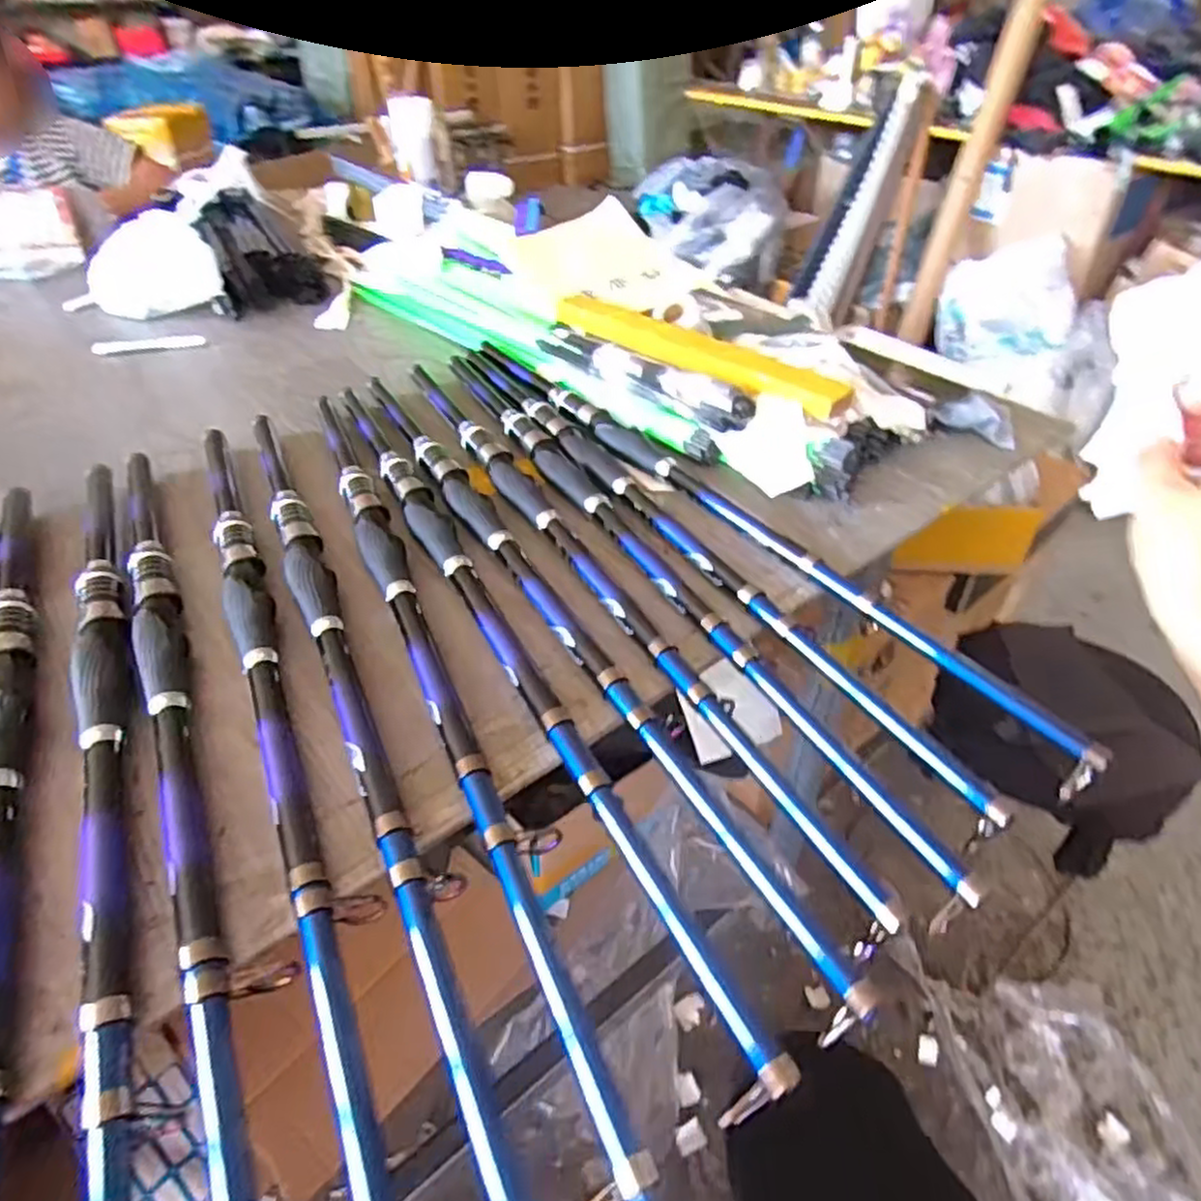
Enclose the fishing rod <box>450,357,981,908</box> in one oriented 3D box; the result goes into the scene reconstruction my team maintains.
[{"bbox_3d":[0.008,-0.066,0.610,0.036,0.036,0.655,-22,43,-22],"label":"fishing rod"}]

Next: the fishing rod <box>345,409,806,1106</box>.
[{"bbox_3d":[-0.089,-0.002,0.540,0.033,0.037,0.673,-20,45,-22],"label":"fishing rod"}]

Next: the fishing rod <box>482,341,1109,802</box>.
[{"bbox_3d":[0.077,-0.093,0.641,0.049,0.041,0.715,-26,45,-26],"label":"fishing rod"}]

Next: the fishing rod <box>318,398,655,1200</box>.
[{"bbox_3d":[-0.130,0.018,0.517,0.030,0.035,0.669,-17,44,-19],"label":"fishing rod"}]

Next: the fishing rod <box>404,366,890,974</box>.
[{"bbox_3d":[-0.027,-0.045,0.587,0.034,0.035,0.671,-21,43,-22],"label":"fishing rod"}]

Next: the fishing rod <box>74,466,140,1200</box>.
[{"bbox_3d":[-0.278,0.104,0.408,0.027,0.027,0.700,-19,42,-19],"label":"fishing rod"}]

